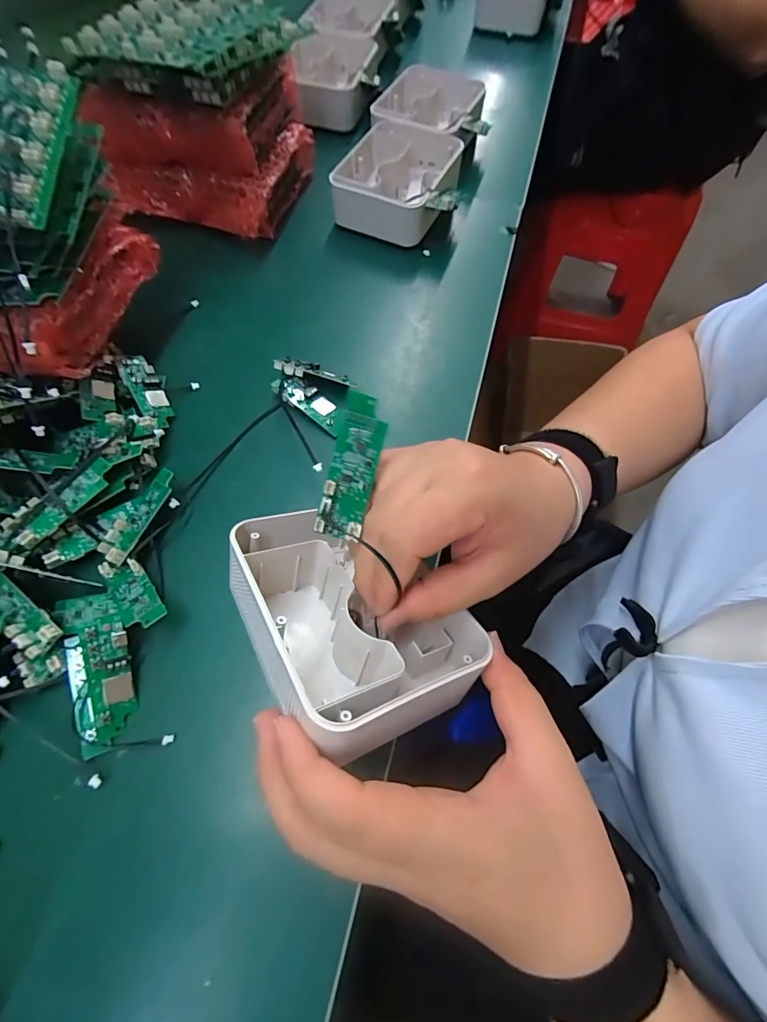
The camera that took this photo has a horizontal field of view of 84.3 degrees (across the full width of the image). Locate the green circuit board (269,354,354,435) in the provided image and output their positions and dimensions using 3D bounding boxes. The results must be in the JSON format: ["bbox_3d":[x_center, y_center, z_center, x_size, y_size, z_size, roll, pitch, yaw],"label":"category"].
[{"bbox_3d":[-0.054,-0.097,0.344,0.072,0.024,0.043,34,71,15],"label":"green circuit board"}]

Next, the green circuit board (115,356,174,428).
[{"bbox_3d":[-0.184,-0.096,0.335,0.027,0.005,0.066,-26,81,-40],"label":"green circuit board"}]

